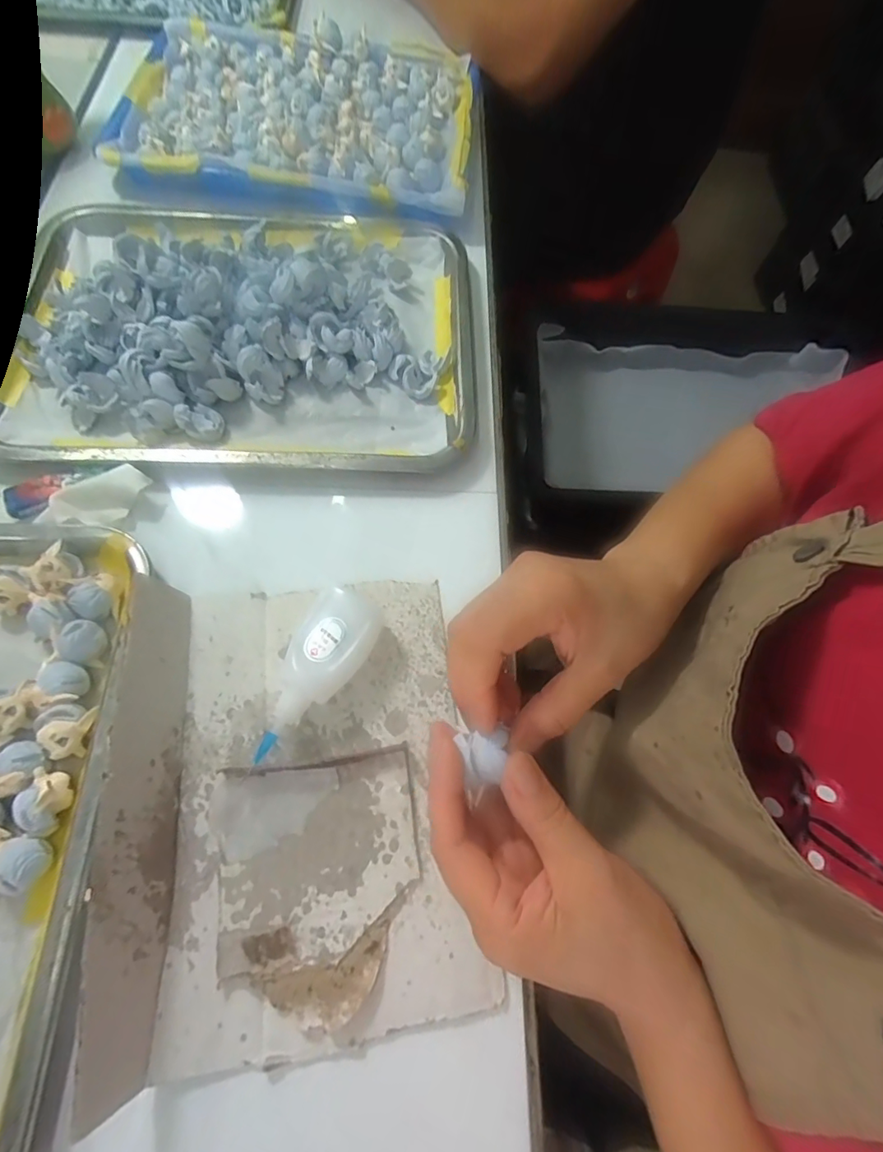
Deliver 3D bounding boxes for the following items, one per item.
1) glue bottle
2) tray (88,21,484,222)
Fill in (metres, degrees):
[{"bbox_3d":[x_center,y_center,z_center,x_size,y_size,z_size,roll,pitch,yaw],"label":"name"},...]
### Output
[{"bbox_3d":[-0.068,0.054,0.302,0.042,0.030,0.108,22,67,5],"label":"glue bottle"},{"bbox_3d":[-0.132,-0.444,0.495,0.317,0.042,0.257,5,67,-3],"label":"tray"}]

